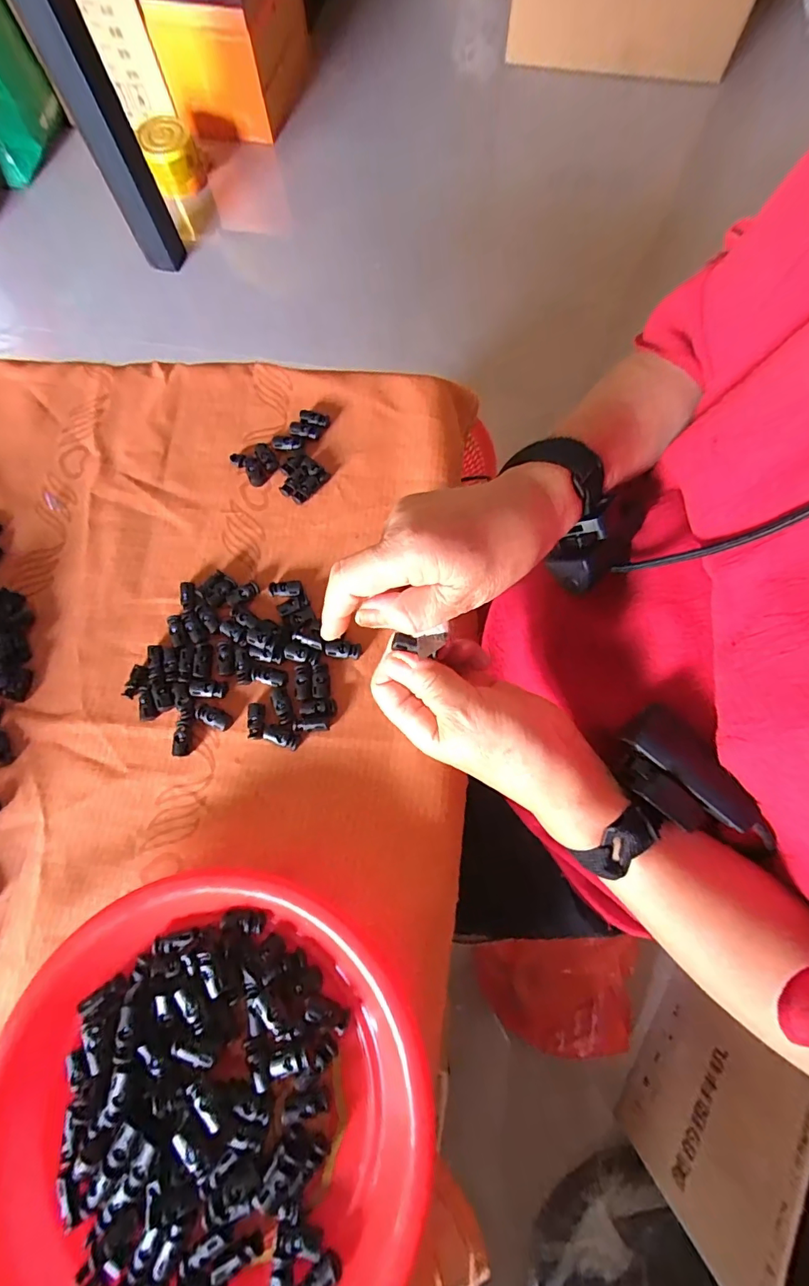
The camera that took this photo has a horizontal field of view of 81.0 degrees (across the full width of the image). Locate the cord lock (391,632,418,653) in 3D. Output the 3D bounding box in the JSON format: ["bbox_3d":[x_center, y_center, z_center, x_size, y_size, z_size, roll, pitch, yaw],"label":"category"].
[{"bbox_3d":[0.000,-0.001,0.274,0.015,0.006,0.008,9,73,5],"label":"cord lock"}]

